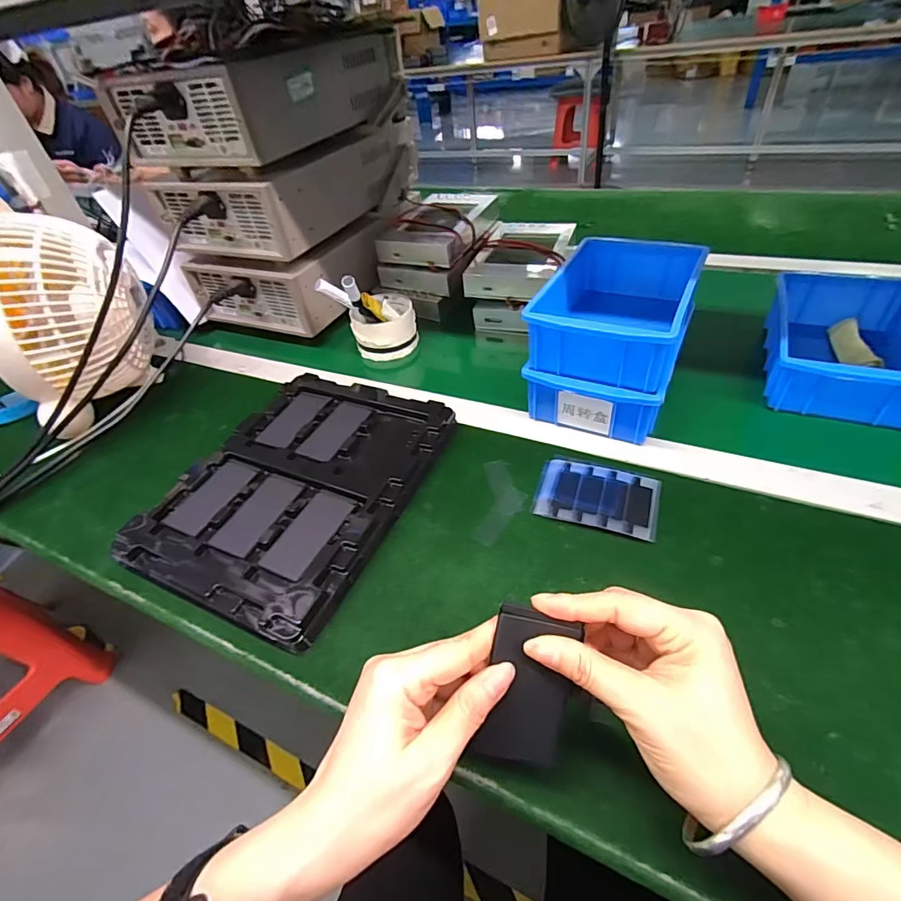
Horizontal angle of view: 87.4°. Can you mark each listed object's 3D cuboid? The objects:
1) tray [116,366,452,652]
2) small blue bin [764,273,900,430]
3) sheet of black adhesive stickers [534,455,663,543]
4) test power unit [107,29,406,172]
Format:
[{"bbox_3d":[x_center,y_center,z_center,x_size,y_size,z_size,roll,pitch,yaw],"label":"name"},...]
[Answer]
[{"bbox_3d":[-0.146,0.027,0.460,0.213,0.025,0.273,15,49,23],"label":"tray"},{"bbox_3d":[0.413,-0.113,0.495,0.130,0.062,0.203,15,50,22],"label":"small blue bin"},{"bbox_3d":[0.132,0.038,0.421,0.102,0.007,0.075,11,48,20],"label":"sheet of black adhesive stickers"},{"bbox_3d":[-0.232,-0.466,0.615,0.225,0.094,0.323,12,48,21],"label":"test power unit"}]

